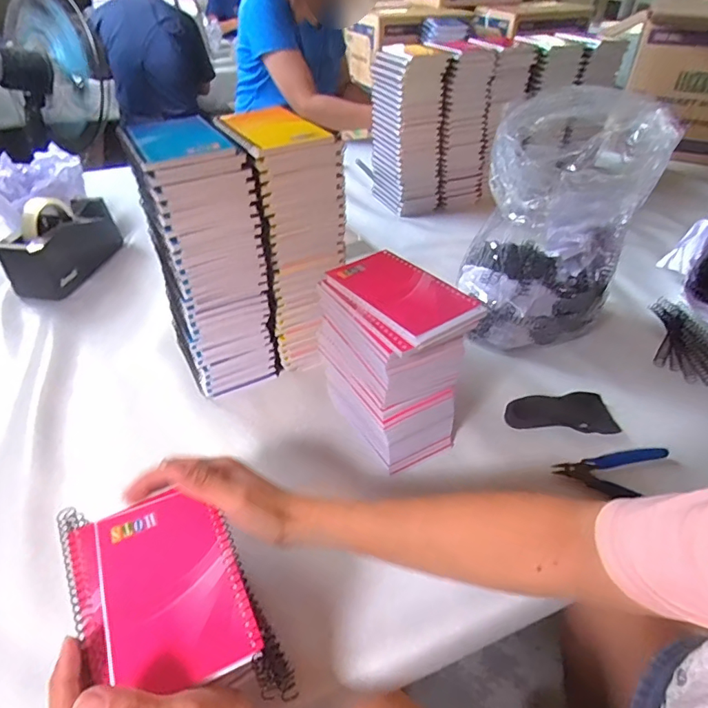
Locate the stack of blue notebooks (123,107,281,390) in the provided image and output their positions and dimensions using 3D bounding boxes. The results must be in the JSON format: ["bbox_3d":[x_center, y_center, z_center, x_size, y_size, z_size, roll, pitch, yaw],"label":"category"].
[{"bbox_3d":[-0.156,-0.101,0.536,0.102,0.286,0.120,-17,43,-19],"label":"stack of blue notebooks"}]

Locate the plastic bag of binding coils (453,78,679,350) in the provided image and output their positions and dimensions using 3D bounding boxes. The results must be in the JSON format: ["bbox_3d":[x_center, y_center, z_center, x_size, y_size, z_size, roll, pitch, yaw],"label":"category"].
[{"bbox_3d":[0.244,-0.149,0.616,0.189,0.286,0.178,20,44,22],"label":"plastic bag of binding coils"}]

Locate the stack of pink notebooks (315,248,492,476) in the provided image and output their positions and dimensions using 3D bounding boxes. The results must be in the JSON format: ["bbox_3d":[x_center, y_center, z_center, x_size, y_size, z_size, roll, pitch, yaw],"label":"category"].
[{"bbox_3d":[0.041,0.011,0.497,0.099,0.180,0.137,-20,44,-21],"label":"stack of pink notebooks"}]

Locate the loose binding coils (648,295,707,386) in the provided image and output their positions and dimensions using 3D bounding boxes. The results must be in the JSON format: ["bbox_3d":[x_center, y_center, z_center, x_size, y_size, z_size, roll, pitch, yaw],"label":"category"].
[{"bbox_3d":[0.445,-0.017,0.663,0.118,0.017,0.157,-12,42,-13],"label":"loose binding coils"}]

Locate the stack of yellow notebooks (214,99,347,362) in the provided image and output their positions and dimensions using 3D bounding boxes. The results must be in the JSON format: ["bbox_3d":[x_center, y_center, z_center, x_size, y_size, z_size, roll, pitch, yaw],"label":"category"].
[{"bbox_3d":[-0.076,-0.131,0.577,0.091,0.280,0.134,-17,43,-19],"label":"stack of yellow notebooks"}]

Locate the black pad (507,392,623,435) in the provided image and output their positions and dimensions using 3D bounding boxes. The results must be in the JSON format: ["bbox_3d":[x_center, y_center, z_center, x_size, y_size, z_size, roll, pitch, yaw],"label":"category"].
[{"bbox_3d":[0.236,0.071,0.555,0.124,0.017,0.058,-4,40,-4],"label":"black pad"}]

